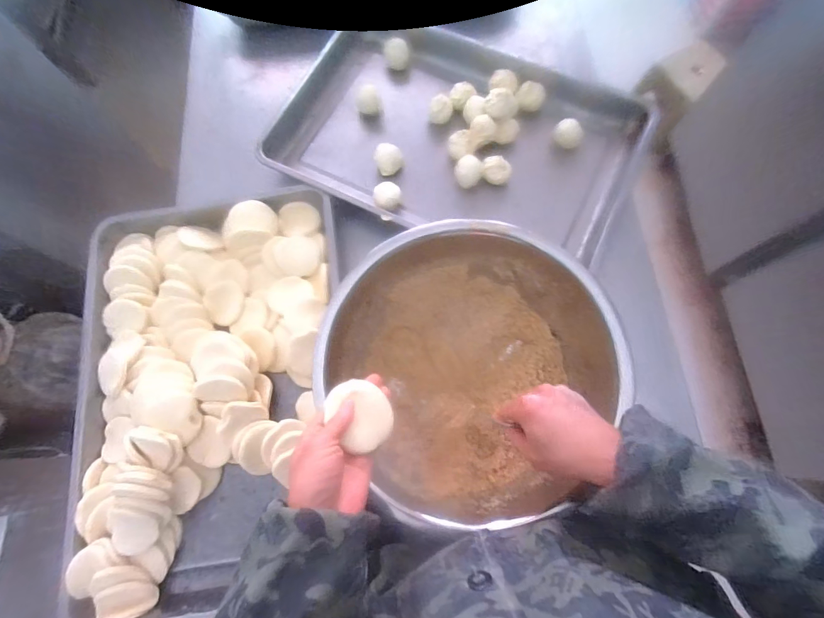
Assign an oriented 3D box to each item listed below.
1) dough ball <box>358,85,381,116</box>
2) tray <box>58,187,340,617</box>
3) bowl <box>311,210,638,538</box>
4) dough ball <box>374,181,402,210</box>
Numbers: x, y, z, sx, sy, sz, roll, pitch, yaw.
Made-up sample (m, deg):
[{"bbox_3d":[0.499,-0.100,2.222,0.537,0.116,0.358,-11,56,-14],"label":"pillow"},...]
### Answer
[{"bbox_3d":[-0.082,-0.392,0.759,0.042,0.033,0.041,0,73,1],"label":"dough ball"},{"bbox_3d":[-0.291,0.097,0.595,0.394,0.068,0.601,-10,73,-1],"label":"tray"},{"bbox_3d":[0.068,0.074,0.548,0.343,0.160,0.349,0,73,1],"label":"bowl"},{"bbox_3d":[-0.040,-0.185,0.684,0.045,0.039,0.046,0,73,1],"label":"dough ball"}]

